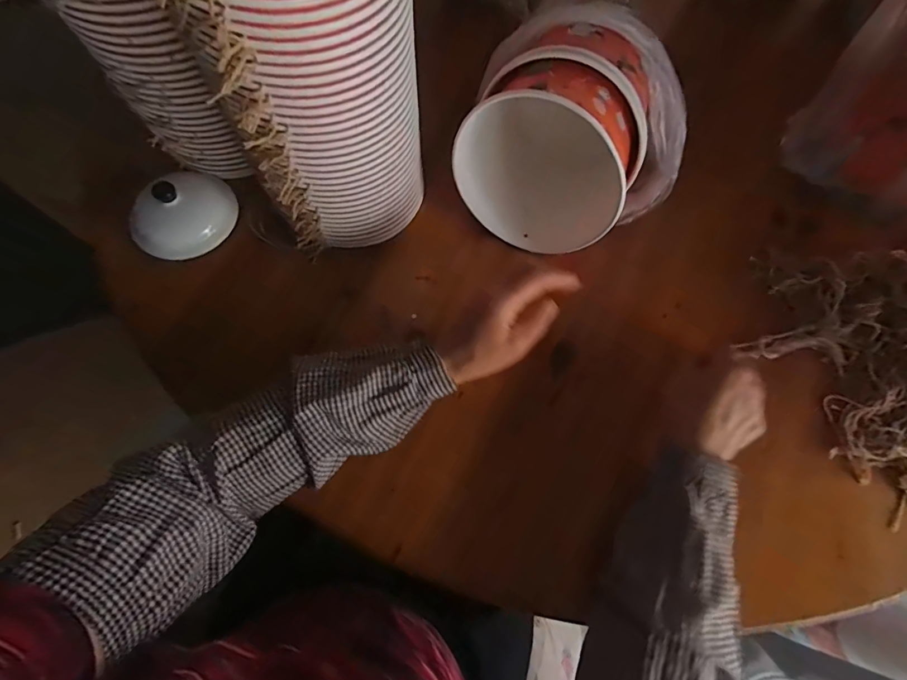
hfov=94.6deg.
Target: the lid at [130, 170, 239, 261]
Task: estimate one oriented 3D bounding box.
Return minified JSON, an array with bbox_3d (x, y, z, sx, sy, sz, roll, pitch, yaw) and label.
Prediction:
[{"bbox_3d":[-0.286,-0.133,0.438,0.103,0.051,0.091,-12,71,-6],"label":"lid"}]

